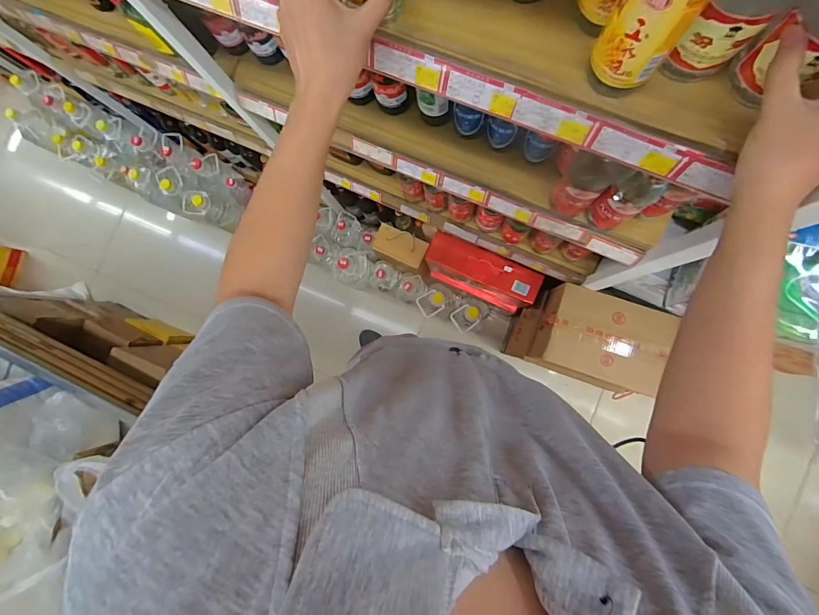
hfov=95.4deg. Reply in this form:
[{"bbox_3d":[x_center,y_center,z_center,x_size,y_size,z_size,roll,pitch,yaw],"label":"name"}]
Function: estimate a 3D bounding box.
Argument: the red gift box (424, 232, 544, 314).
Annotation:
[{"bbox_3d":[0.231,-0.110,1.237,0.342,0.331,0.111,24,89,7],"label":"red gift box"}]

